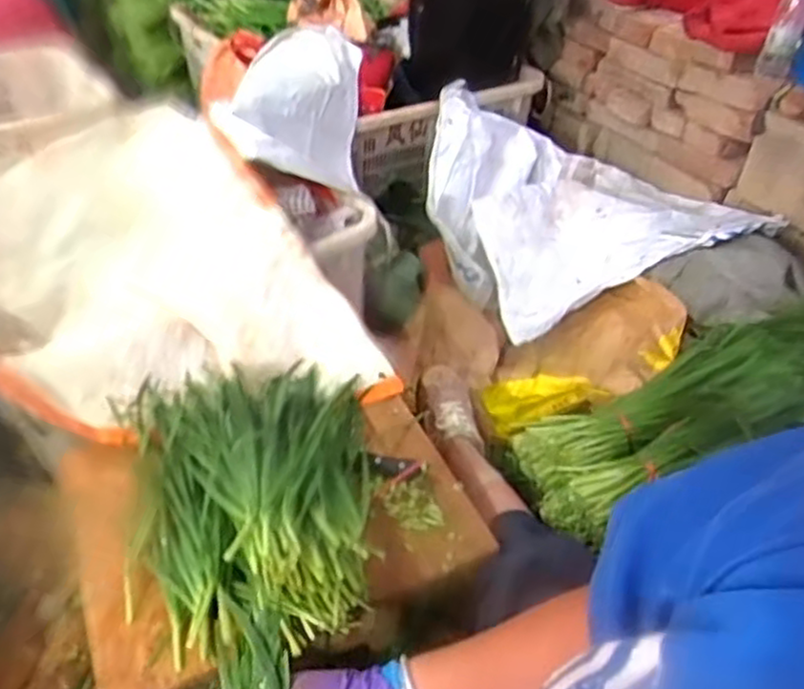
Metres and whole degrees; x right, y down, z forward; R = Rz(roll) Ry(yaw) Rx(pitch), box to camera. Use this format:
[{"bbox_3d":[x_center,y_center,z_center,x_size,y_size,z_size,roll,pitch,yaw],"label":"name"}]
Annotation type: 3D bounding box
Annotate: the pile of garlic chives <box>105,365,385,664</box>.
[{"bbox_3d":[-0.190,0.150,0.906,0.307,0.143,0.433,-4,40,-9],"label":"pile of garlic chives"}]

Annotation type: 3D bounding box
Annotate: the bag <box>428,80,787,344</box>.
[{"bbox_3d":[0.367,-0.329,1.653,0.585,0.204,0.636,-9,41,-14],"label":"bag"}]

